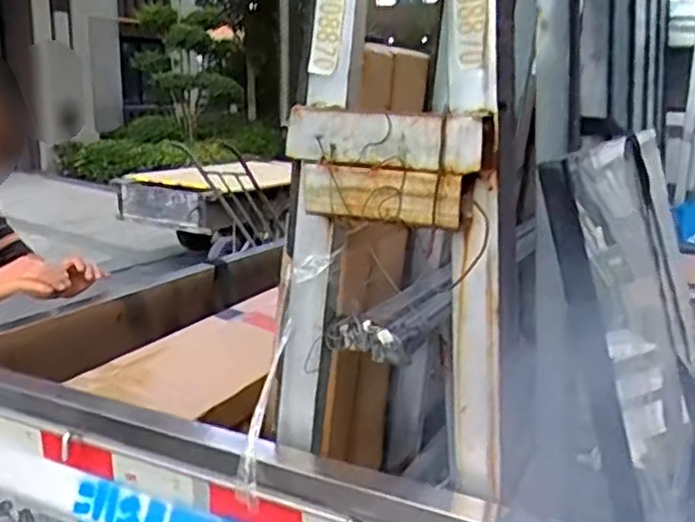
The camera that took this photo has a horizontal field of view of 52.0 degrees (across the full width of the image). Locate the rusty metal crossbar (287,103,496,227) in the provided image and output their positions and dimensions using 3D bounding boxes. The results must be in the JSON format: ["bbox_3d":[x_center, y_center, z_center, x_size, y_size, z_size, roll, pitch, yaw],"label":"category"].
[{"bbox_3d":[0.041,-0.109,0.801,0.237,0.122,0.035,8,9,23],"label":"rusty metal crossbar"}]

